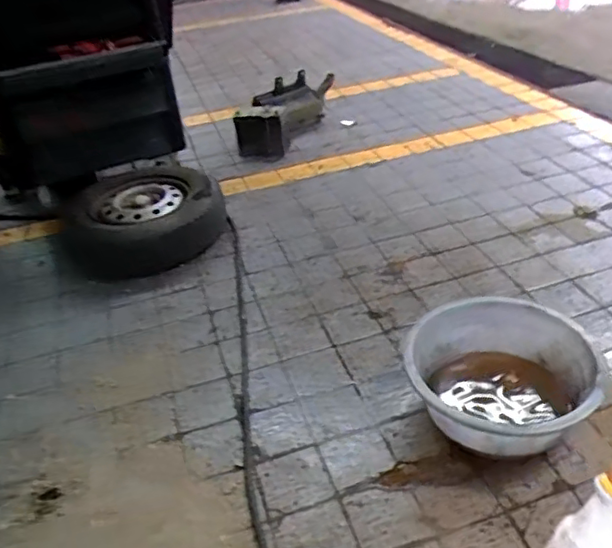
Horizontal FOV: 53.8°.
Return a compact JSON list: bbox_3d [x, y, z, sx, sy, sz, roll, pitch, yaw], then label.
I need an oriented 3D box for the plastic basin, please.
[{"bbox_3d":[0.450,0.257,1.427,0.399,0.189,0.422,-4,34,2],"label":"plastic basin"}]

